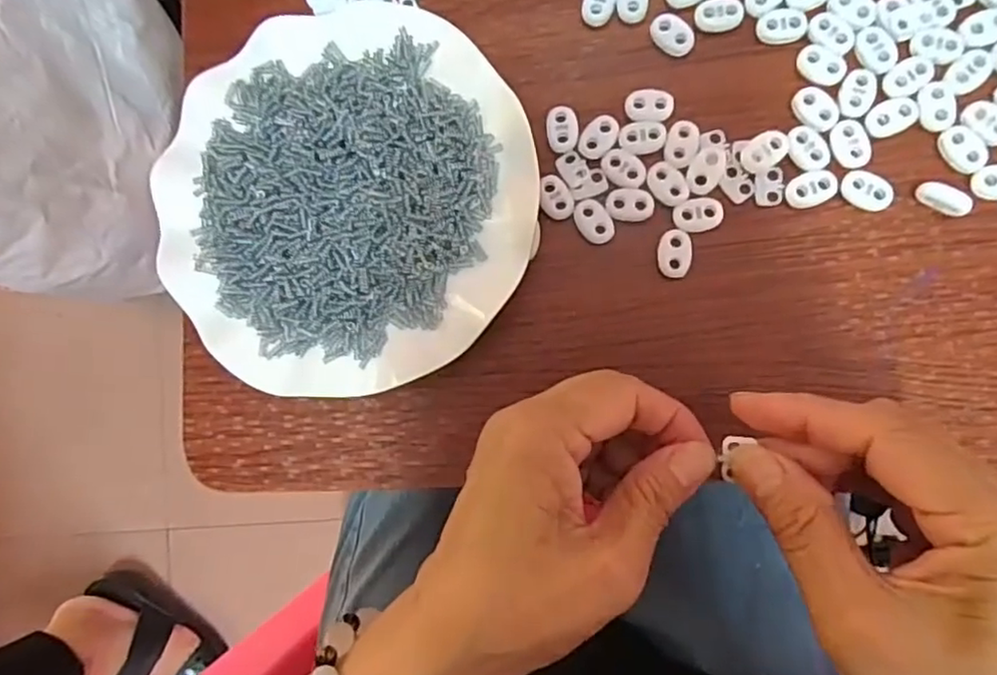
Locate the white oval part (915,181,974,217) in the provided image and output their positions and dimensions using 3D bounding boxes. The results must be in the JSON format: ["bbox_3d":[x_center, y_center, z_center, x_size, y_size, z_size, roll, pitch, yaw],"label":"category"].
[{"bbox_3d":[0.199,-0.061,0.284,0.022,0.010,0.009,27,90,8],"label":"white oval part"}]

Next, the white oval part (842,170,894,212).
[{"bbox_3d":[0.170,-0.068,0.291,0.022,0.004,0.015,35,91,8],"label":"white oval part"}]

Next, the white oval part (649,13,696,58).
[{"bbox_3d":[0.085,-0.148,0.309,0.023,0.004,0.017,36,91,8],"label":"white oval part"}]

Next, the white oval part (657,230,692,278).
[{"bbox_3d":[0.084,-0.040,0.300,0.015,0.004,0.022,5,87,7],"label":"white oval part"}]

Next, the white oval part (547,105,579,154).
[{"bbox_3d":[0.032,-0.103,0.310,0.015,0.004,0.023,-5,86,7],"label":"white oval part"}]

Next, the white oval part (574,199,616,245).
[{"bbox_3d":[0.047,-0.056,0.306,0.015,0.004,0.023,-32,83,4],"label":"white oval part"}]

